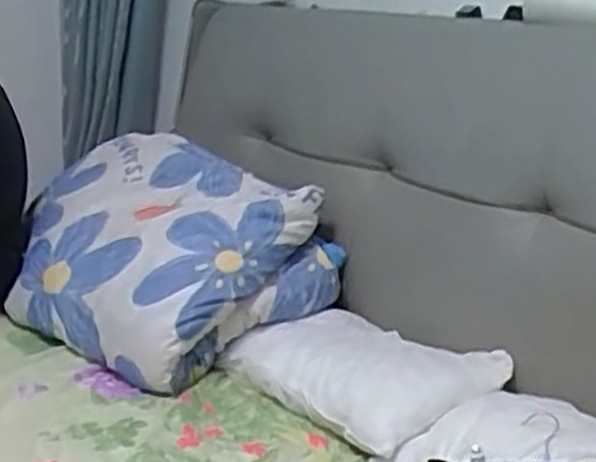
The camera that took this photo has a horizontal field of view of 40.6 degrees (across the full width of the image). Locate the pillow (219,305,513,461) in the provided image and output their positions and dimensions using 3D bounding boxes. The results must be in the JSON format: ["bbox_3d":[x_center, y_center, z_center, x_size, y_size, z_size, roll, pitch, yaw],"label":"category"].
[{"bbox_3d":[0.105,0.248,1.361,0.266,0.126,0.412,-7,19,-42],"label":"pillow"}]

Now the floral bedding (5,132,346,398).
[{"bbox_3d":[-0.277,0.033,1.557,0.603,0.158,0.476,27,58,33],"label":"floral bedding"}]

